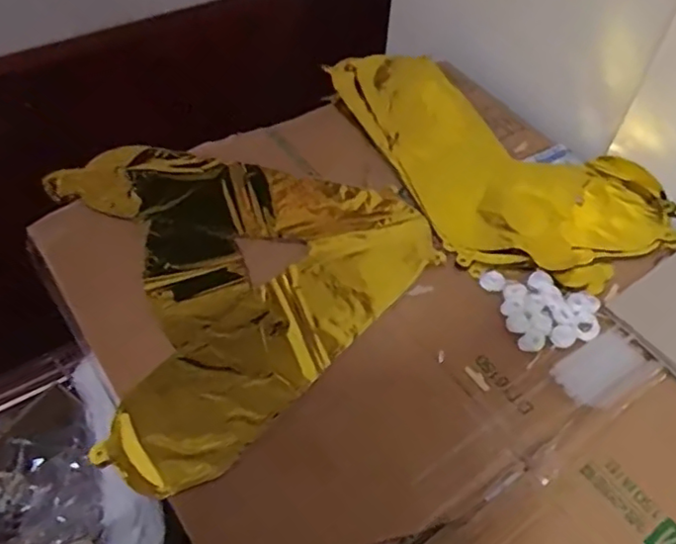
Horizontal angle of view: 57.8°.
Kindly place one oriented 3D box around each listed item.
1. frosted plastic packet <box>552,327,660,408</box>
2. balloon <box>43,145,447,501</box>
[{"bbox_3d":[0.235,0.086,0.540,0.087,0.005,0.053,-26,57,-21],"label":"frosted plastic packet"},{"bbox_3d":[-0.136,-0.023,0.603,0.358,0.011,0.357,36,58,23],"label":"balloon"}]

